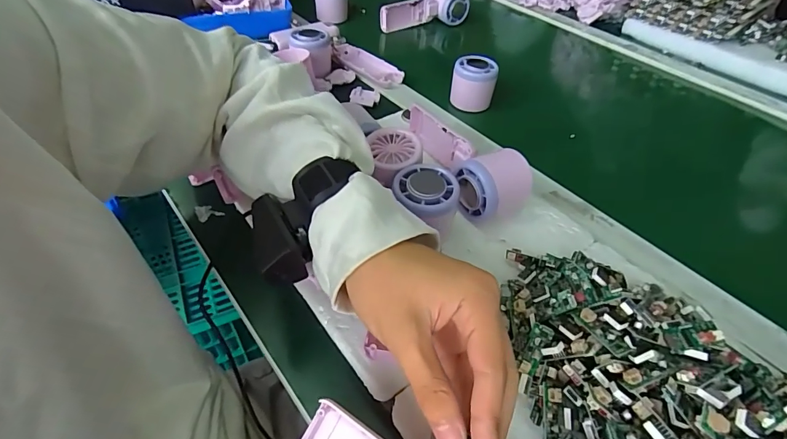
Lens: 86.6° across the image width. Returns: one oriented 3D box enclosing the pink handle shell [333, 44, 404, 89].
[{"bbox_3d":[-0.043,-0.225,0.617,0.044,0.019,0.132,-35,57,-31],"label":"pink handle shell"}]

